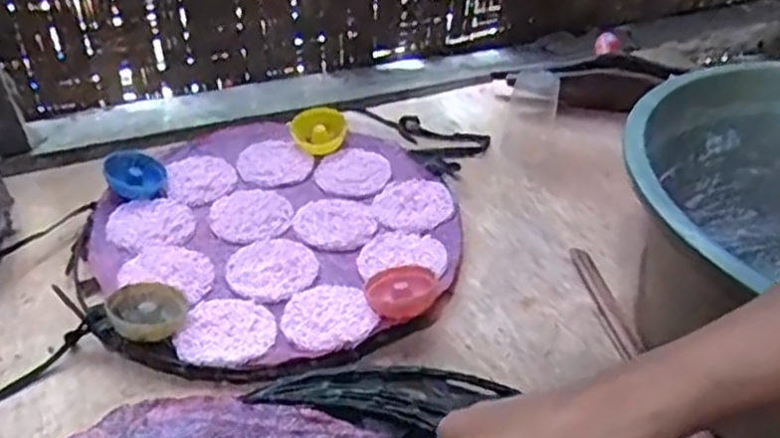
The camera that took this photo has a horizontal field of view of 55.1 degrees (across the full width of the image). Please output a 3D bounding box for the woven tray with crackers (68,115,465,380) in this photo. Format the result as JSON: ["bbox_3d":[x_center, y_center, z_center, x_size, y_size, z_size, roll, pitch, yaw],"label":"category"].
[{"bbox_3d":[-0.111,0.003,0.725,0.356,0.035,0.363,-4,37,-8],"label":"woven tray with crackers"}]

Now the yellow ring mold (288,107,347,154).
[{"bbox_3d":[-0.082,-0.101,0.843,0.062,0.021,0.077,2,36,0],"label":"yellow ring mold"}]

